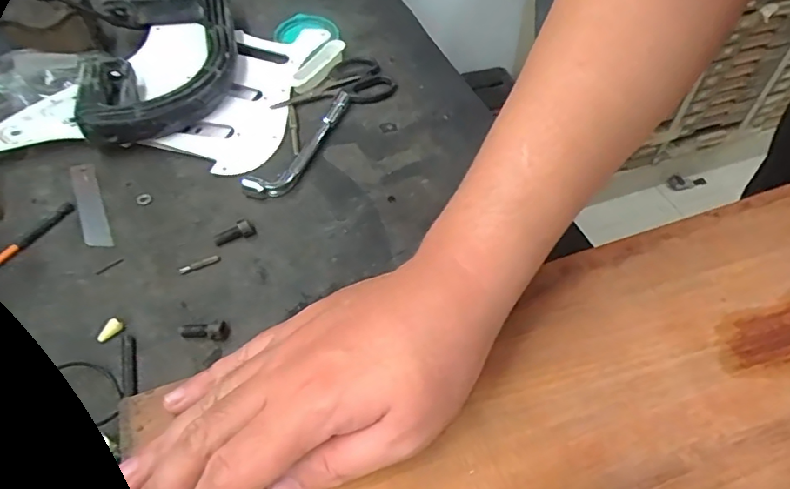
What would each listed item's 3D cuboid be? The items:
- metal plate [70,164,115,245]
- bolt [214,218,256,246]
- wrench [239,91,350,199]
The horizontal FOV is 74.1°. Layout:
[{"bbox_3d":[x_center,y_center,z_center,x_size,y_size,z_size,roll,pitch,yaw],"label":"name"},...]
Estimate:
[{"bbox_3d":[-0.235,-0.034,0.401,0.019,0.004,0.099,-23,55,-17],"label":"metal plate"},{"bbox_3d":[-0.116,-0.008,0.376,0.028,0.010,0.011,-21,55,-15],"label":"bolt"},{"bbox_3d":[-0.071,-0.086,0.433,0.028,0.014,0.137,24,56,18],"label":"wrench"}]

